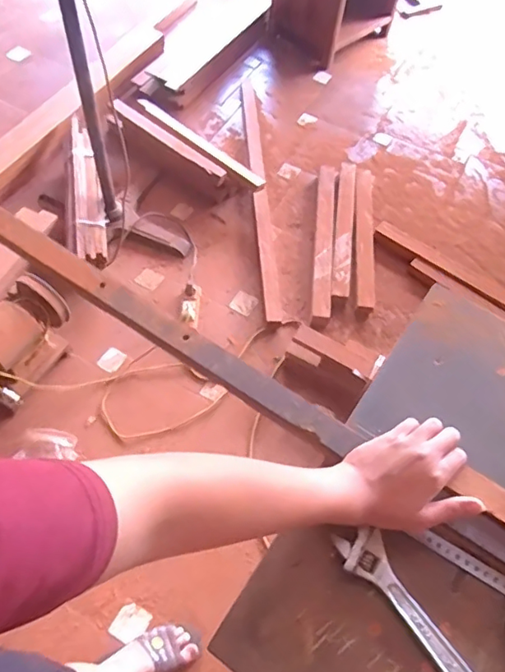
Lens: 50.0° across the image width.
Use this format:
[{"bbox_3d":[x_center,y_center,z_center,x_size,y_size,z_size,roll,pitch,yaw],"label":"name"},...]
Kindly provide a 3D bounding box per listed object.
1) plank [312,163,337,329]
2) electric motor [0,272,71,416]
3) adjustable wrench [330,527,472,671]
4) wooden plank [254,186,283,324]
[{"bbox_3d":[0.239,-0.326,1.830,0.063,0.057,0.675,8,56,-1],"label":"plank"},{"bbox_3d":[-0.620,0.001,1.405,0.169,0.202,0.338,25,58,10],"label":"electric motor"},{"bbox_3d":[0.149,0.259,0.500,0.042,0.012,0.187,-32,67,-21],"label":"adjustable wrench"},{"bbox_3d":[0.049,-0.267,1.762,0.058,0.079,0.537,-1,57,-7],"label":"wooden plank"}]

